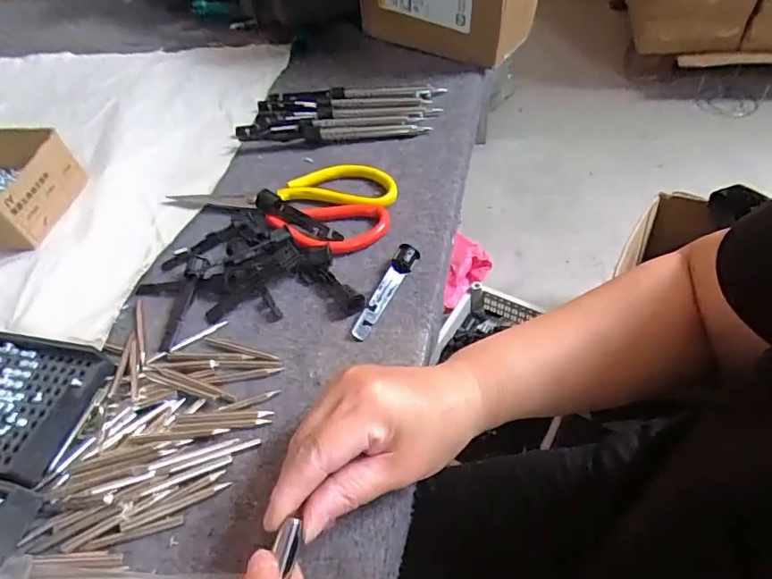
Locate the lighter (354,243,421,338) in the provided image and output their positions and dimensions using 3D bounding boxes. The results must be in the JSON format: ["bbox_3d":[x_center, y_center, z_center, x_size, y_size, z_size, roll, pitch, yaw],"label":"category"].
[{"bbox_3d":[-0.002,0.000,0.375,0.016,0.016,0.083,20,55,21],"label":"lighter"}]

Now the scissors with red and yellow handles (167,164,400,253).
[{"bbox_3d":[-0.098,-0.079,0.448,0.207,0.012,0.102,7,51,12],"label":"scissors with red and yellow handles"}]

